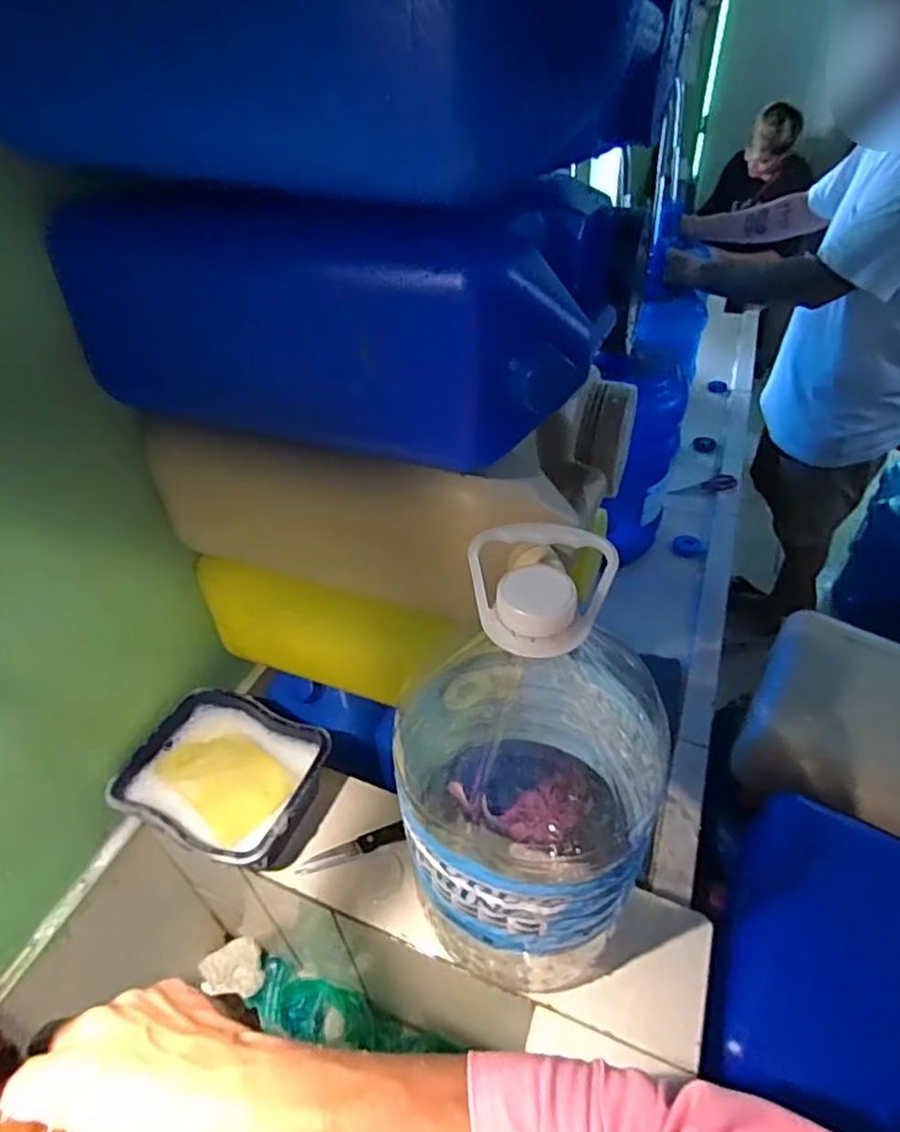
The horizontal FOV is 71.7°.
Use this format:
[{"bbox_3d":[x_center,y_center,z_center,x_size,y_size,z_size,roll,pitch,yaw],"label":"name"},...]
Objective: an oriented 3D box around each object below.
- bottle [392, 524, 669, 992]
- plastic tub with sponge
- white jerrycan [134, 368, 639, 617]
[{"bbox_3d":[0.056,0.144,0.473,0.190,0.351,0.202,-7,41,-4],"label":"bottle"},{"bbox_3d":[-0.245,0.245,0.698,0.208,0.078,0.163,16,44,21],"label":"plastic tub with sponge"},{"bbox_3d":[-0.051,-0.104,0.639,0.411,0.156,0.238,13,43,18],"label":"white jerrycan"}]

